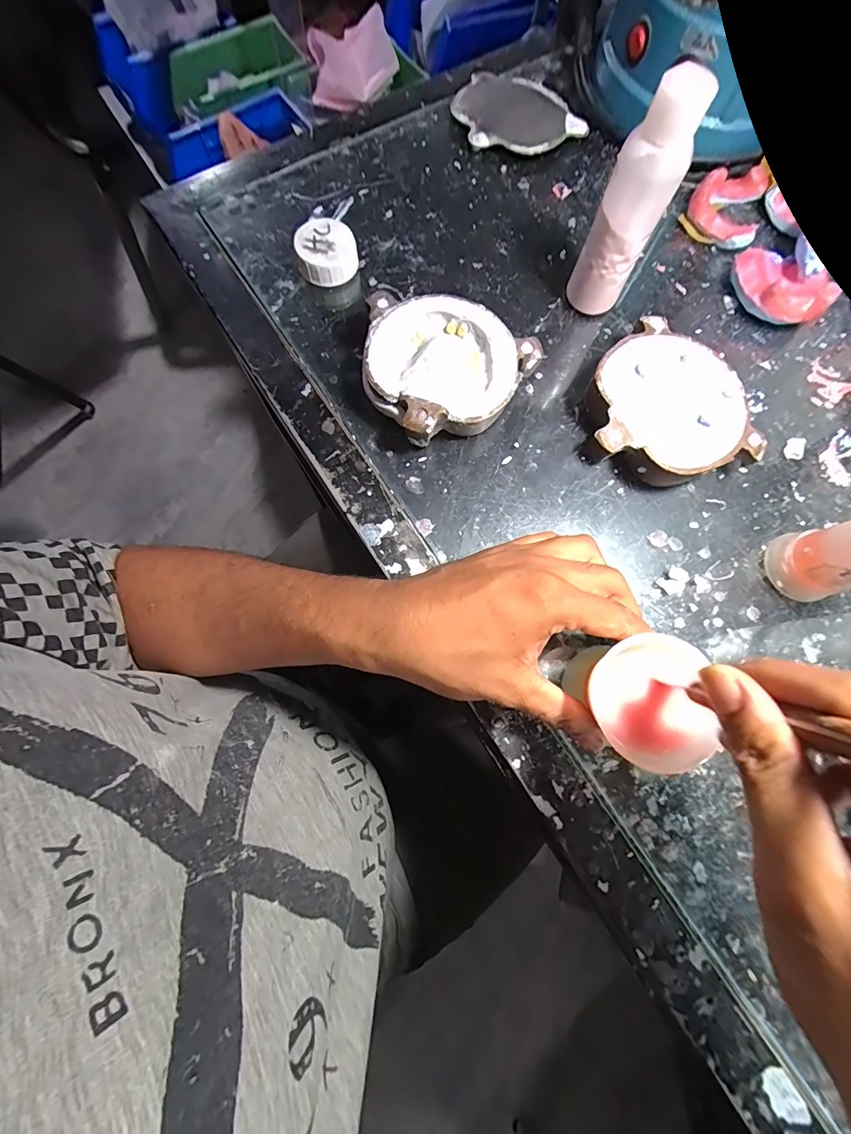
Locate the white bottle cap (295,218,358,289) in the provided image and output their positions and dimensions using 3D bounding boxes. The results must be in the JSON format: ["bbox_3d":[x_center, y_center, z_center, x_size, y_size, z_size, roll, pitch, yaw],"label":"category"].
[{"bbox_3d":[-0.071,-0.227,0.304,0.043,0.020,0.043,0,77,-1],"label":"white bottle cap"}]

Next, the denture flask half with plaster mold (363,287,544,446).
[{"bbox_3d":[0.016,-0.134,0.281,0.110,0.032,0.096,-16,78,-5],"label":"denture flask half with plaster mold"}]

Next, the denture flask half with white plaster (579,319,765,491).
[{"bbox_3d":[0.152,-0.105,0.277,0.093,0.034,0.103,-12,77,-4],"label":"denture flask half with white plaster"}]

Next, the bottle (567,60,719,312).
[{"bbox_3d":[0.121,-0.210,0.255,0.035,0.119,0.030,27,78,5],"label":"bottle"}]

